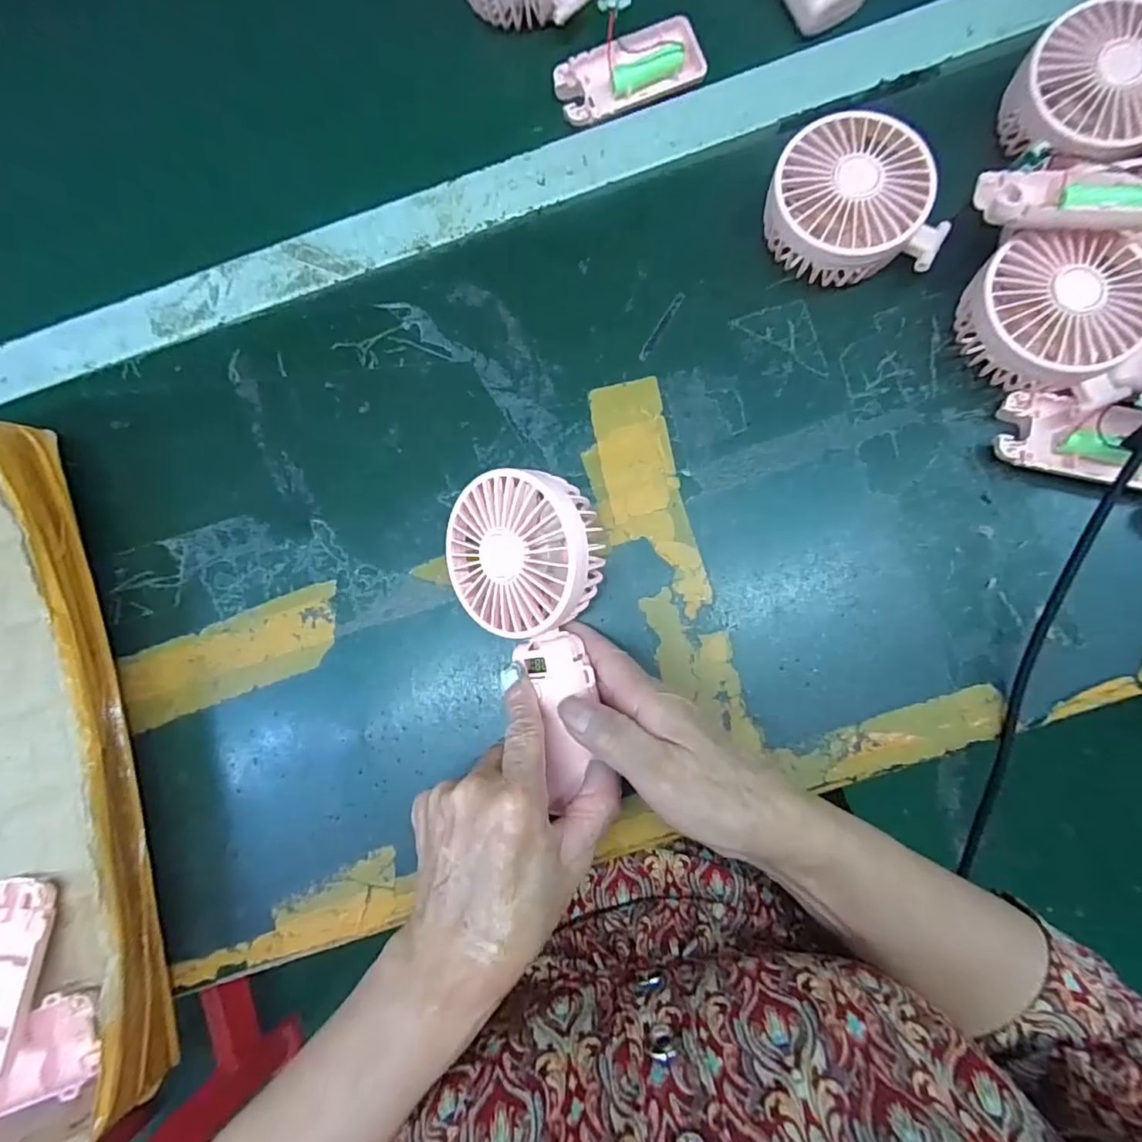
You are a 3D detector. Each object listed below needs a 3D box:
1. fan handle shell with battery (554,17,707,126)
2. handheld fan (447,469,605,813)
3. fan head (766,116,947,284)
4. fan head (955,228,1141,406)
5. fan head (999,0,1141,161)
[{"bbox_3d":[0.039,-0.328,0.365,0.096,0.010,0.045,-19,83,2],"label":"fan handle shell with battery"},{"bbox_3d":[-0.012,0.029,0.285,0.079,0.045,0.163,-21,83,2],"label":"handheld fan"},{"bbox_3d":[0.164,-0.214,0.329,0.097,0.042,0.086,-3,84,4],"label":"fan head"},{"bbox_3d":[0.265,-0.141,0.312,0.085,0.046,0.082,0,84,4],"label":"fan head"},{"bbox_3d":[0.298,-0.272,0.321,0.091,0.040,0.084,-44,83,-1],"label":"fan head"}]

